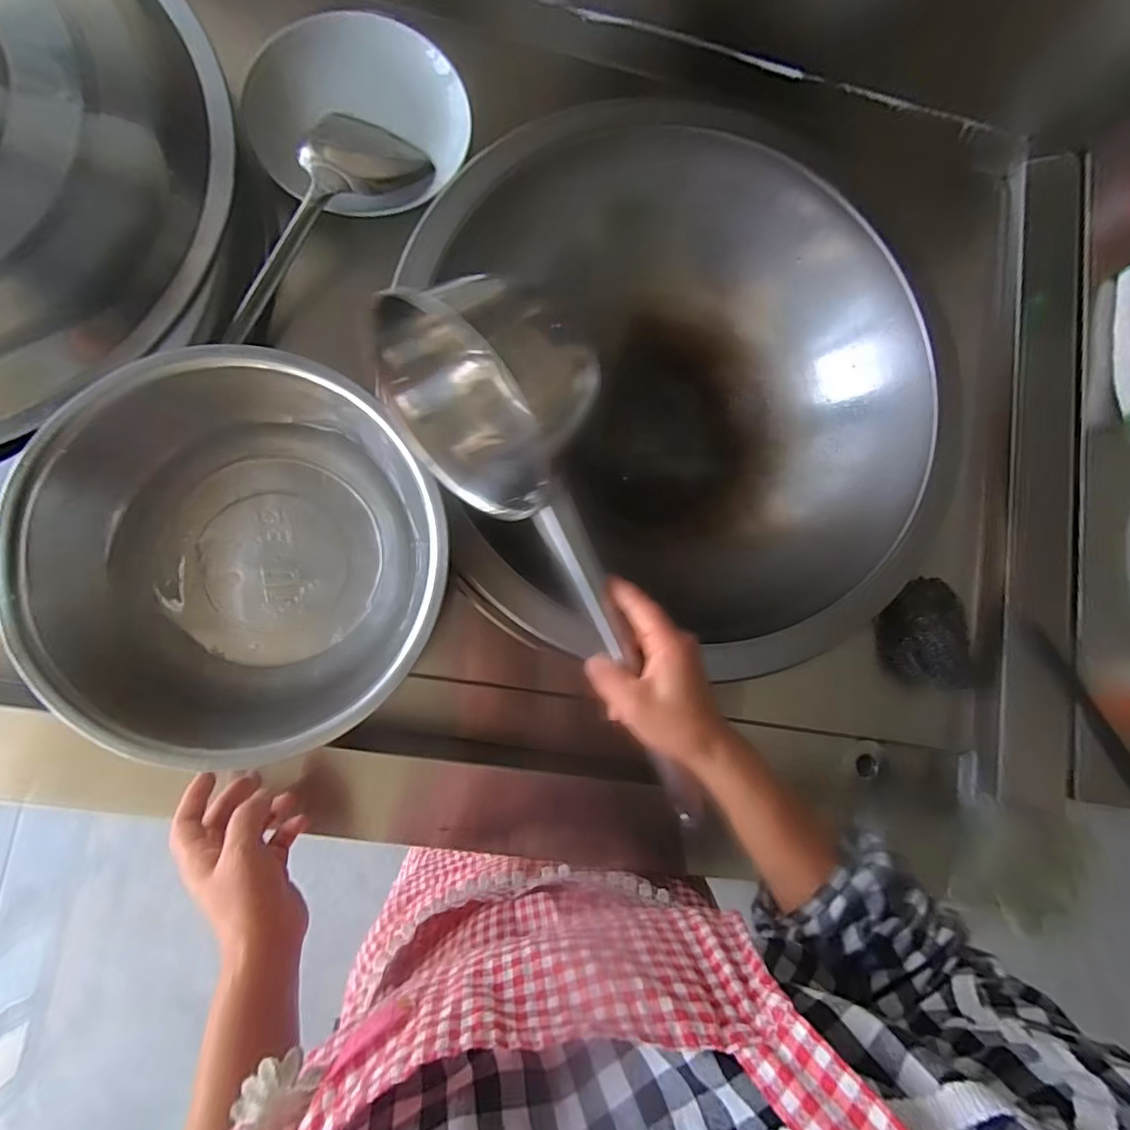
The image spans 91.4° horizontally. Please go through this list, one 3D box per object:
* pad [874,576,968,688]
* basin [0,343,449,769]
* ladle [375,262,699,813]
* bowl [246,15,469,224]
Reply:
[{"bbox_3d":[0.391,0.073,0.592,0.095,0.041,0.116,-8,86,-9],"label":"pad"},{"bbox_3d":[-0.258,-0.009,0.467,0.311,0.104,0.306,1,84,-8],"label":"basin"},{"bbox_3d":[0.001,-0.011,0.392,0.126,0.075,0.390,-26,90,-9],"label":"ladle"},{"bbox_3d":[-0.198,-0.427,0.539,0.207,0.054,0.160,-11,86,-9],"label":"bowl"}]

